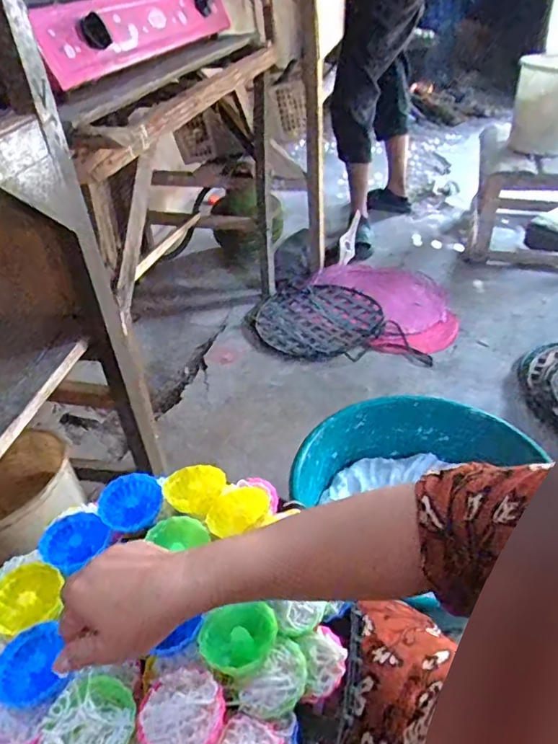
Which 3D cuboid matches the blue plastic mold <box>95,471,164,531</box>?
[{"bbox_3d":[-0.148,0.133,0.546,0.058,0.022,0.058,4,57,-6],"label":"blue plastic mold"}]

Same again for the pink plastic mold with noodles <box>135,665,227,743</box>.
[{"bbox_3d":[-0.068,0.245,0.387,0.059,0.025,0.059,-3,39,2],"label":"pink plastic mold with noodles"}]

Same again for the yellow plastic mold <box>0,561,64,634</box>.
[{"bbox_3d":[-0.221,0.196,0.474,0.061,0.020,0.050,-23,42,-21],"label":"yellow plastic mold"}]

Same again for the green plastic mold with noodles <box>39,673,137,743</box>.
[{"bbox_3d":[-0.134,0.245,0.384,0.060,0.022,0.060,-3,39,2],"label":"green plastic mold with noodles"}]

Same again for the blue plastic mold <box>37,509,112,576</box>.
[{"bbox_3d":[-0.199,0.165,0.525,0.050,0.025,0.057,33,47,13],"label":"blue plastic mold"}]

